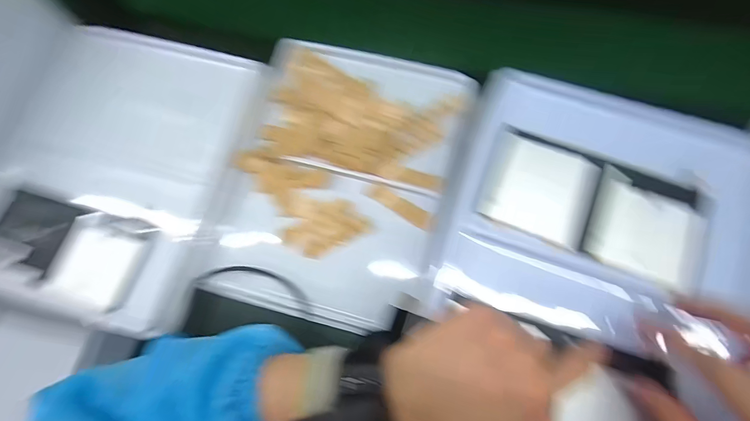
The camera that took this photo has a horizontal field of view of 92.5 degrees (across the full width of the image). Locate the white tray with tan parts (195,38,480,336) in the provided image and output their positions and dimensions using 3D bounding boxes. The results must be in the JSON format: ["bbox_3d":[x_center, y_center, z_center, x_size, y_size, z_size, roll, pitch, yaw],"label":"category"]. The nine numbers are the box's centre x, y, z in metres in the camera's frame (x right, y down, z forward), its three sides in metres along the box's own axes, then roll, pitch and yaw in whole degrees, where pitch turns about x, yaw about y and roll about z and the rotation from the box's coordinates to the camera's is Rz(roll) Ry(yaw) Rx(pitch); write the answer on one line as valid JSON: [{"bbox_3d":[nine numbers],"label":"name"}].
[{"bbox_3d":[-0.037,-0.041,0.412,0.241,0.028,0.318,13,72,6],"label":"white tray with tan parts"}]

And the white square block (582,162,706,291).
[{"bbox_3d":[0.228,0.017,0.301,0.092,0.012,0.082,26,74,10],"label":"white square block"}]

